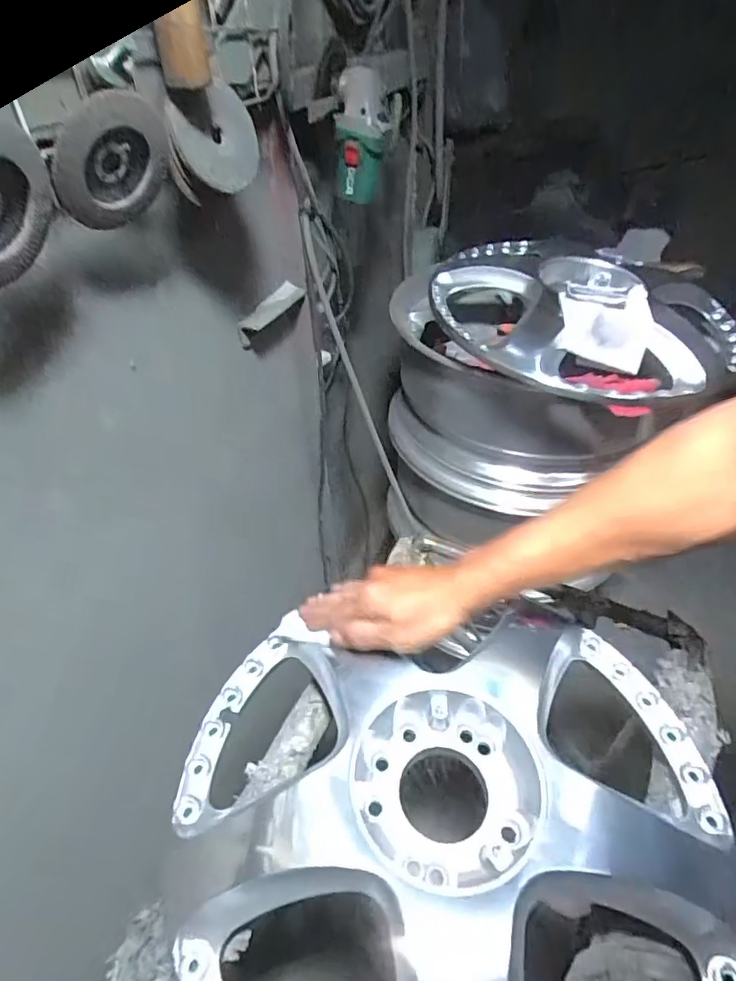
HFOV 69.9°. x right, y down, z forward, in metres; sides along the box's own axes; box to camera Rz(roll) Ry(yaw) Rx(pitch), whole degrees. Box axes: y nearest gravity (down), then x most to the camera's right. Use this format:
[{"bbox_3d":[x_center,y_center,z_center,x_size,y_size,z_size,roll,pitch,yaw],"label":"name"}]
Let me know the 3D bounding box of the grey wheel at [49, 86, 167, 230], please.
[{"bbox_3d":[-0.190,-0.243,0.393,0.008,0.095,0.098,38,48,6],"label":"grey wheel"}]

